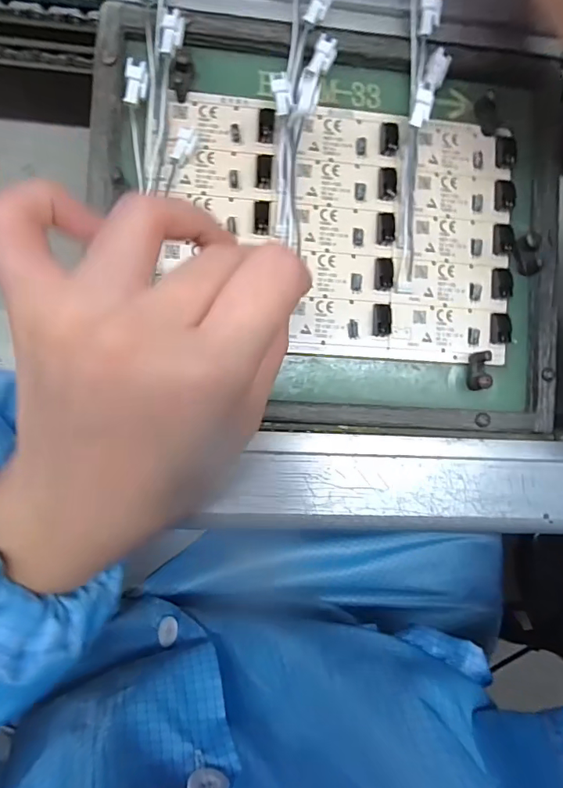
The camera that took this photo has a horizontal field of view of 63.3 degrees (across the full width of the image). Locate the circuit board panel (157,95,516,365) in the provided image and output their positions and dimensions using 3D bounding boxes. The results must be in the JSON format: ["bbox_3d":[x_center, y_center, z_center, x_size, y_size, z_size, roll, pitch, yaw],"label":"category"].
[{"bbox_3d":[0.035,-0.085,0.237,0.181,0.014,0.127,2,86,-6],"label":"circuit board panel"}]

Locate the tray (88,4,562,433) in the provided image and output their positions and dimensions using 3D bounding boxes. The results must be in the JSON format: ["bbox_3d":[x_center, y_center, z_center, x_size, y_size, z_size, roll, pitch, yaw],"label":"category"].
[{"bbox_3d":[0.028,-0.085,0.232,0.237,0.023,0.197,2,86,-6],"label":"tray"}]

